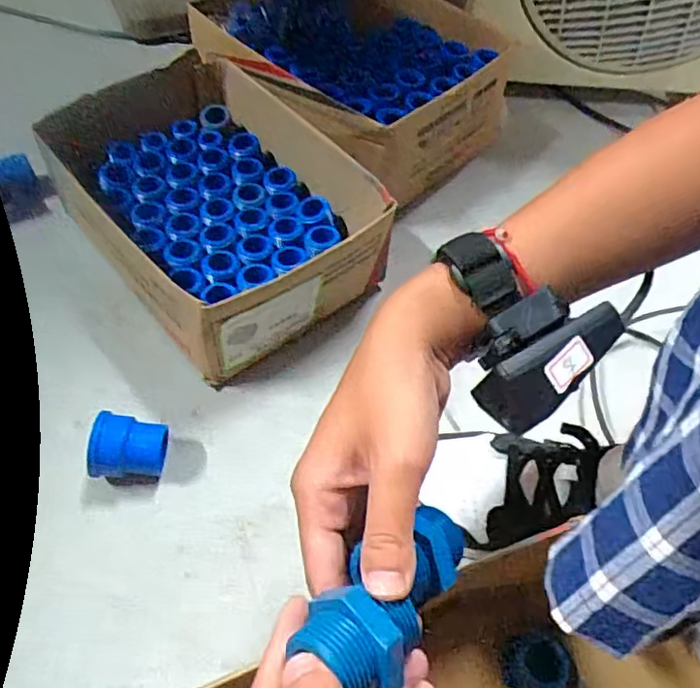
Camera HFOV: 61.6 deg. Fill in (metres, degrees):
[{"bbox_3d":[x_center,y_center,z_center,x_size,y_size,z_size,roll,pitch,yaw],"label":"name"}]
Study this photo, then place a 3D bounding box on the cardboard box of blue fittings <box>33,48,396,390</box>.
[{"bbox_3d":[-0.127,-0.127,0.557,0.211,0.114,0.302,-30,59,-26],"label":"cardboard box of blue fittings"}]

